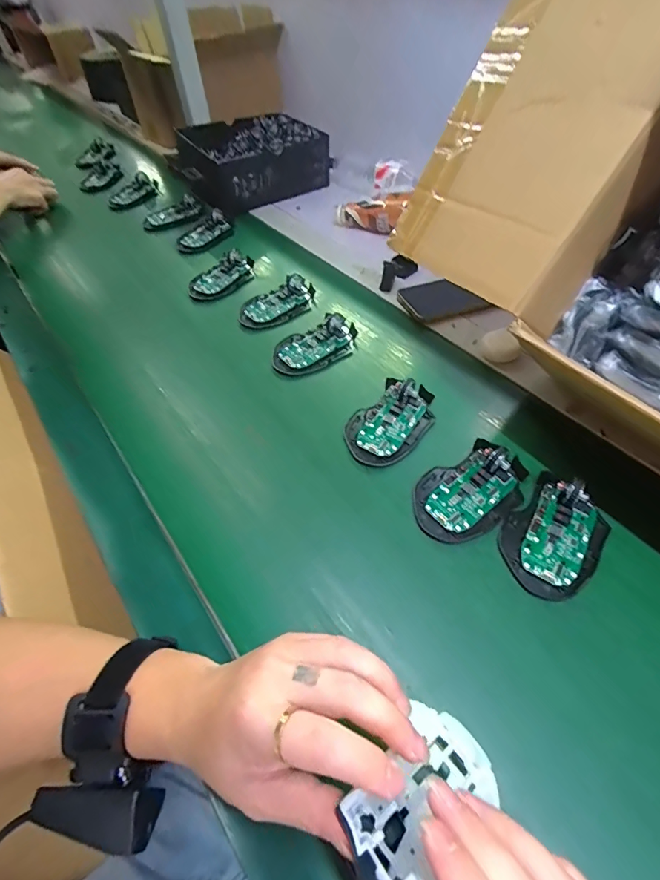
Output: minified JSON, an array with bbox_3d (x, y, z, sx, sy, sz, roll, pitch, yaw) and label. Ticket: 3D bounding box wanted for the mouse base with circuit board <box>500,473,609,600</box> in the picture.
[{"bbox_3d":[0.191,0.078,0.346,0.071,0.022,0.102,35,65,25],"label":"mouse base with circuit board"}]

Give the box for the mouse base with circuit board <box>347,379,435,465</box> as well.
[{"bbox_3d":[0.064,-0.023,0.433,0.070,0.025,0.113,36,65,26],"label":"mouse base with circuit board"}]

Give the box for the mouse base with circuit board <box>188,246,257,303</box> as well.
[{"bbox_3d":[-0.160,-0.246,0.617,0.110,0.023,0.060,-36,60,-19],"label":"mouse base with circuit board"}]

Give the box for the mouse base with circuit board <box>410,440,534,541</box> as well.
[{"bbox_3d":[0.129,0.042,0.374,0.113,0.025,0.072,-27,57,-13],"label":"mouse base with circuit board"}]

